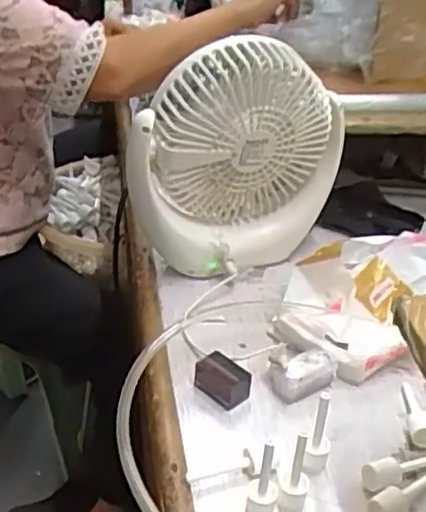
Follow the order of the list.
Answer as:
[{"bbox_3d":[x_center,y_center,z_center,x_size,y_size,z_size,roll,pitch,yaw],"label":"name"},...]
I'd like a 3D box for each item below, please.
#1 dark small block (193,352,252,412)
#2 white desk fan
[{"bbox_3d":[0.006,0.093,0.519,0.026,0.025,0.041,-23,40,-33],"label":"dark small block"},{"bbox_3d":[0.020,-0.084,0.625,0.189,0.203,0.066,-14,36,-24],"label":"white desk fan"}]

